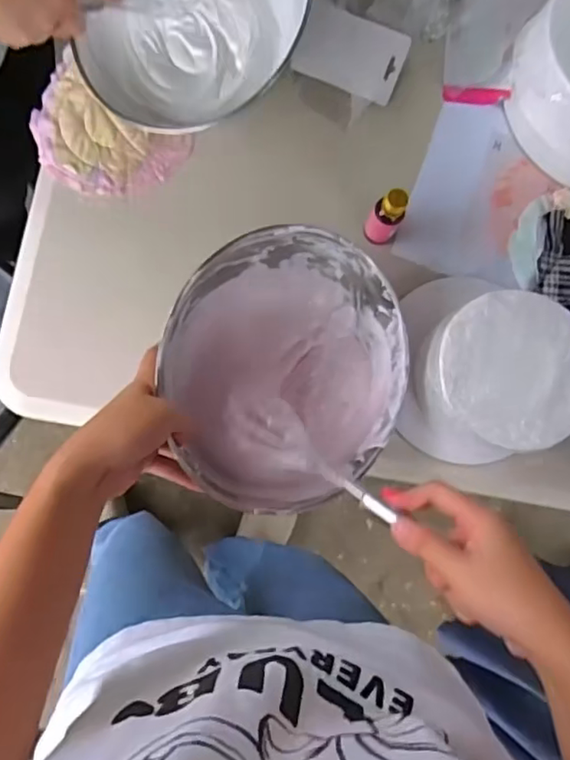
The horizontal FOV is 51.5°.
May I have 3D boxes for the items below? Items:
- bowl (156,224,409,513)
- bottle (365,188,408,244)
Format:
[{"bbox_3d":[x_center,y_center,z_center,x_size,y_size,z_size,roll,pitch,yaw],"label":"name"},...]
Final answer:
[{"bbox_3d":[0.007,-0.008,0.526,0.217,0.102,0.214,0,85,-2],"label":"bowl"},{"bbox_3d":[0.102,-0.163,0.593,0.030,0.074,0.030,0,85,-2],"label":"bottle"}]

